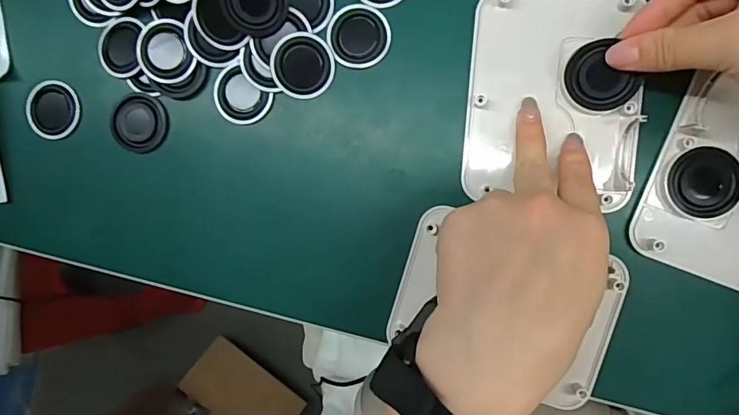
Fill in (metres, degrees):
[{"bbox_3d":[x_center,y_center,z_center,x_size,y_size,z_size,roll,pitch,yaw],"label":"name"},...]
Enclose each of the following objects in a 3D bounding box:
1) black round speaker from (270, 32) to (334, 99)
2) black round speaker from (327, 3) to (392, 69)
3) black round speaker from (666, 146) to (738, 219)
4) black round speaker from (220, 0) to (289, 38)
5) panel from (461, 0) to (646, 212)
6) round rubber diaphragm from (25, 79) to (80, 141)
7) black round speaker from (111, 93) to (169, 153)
[{"bbox_3d":[-0.042,-0.088,0.289,0.038,0.005,0.038,-1,103,-4],"label":"black round speaker"},{"bbox_3d":[-0.007,-0.106,0.287,0.037,0.004,0.039,1,94,7],"label":"black round speaker"},{"bbox_3d":[0.188,-0.014,0.263,0.038,0.010,0.038,1,94,7],"label":"black round speaker"},{"bbox_3d":[-0.067,-0.121,0.274,0.038,0.006,0.039,-8,120,-14],"label":"black round speaker"},{"bbox_3d":[0.107,-0.064,0.272,0.095,0.007,0.118,4,94,7],"label":"panel"},{"bbox_3d":[-0.216,-0.068,0.317,0.037,0.006,0.036,1,94,7],"label":"round rubber diaphragm"},{"bbox_3d":[-0.153,-0.057,0.310,0.036,0.007,0.037,1,94,7],"label":"black round speaker"}]

